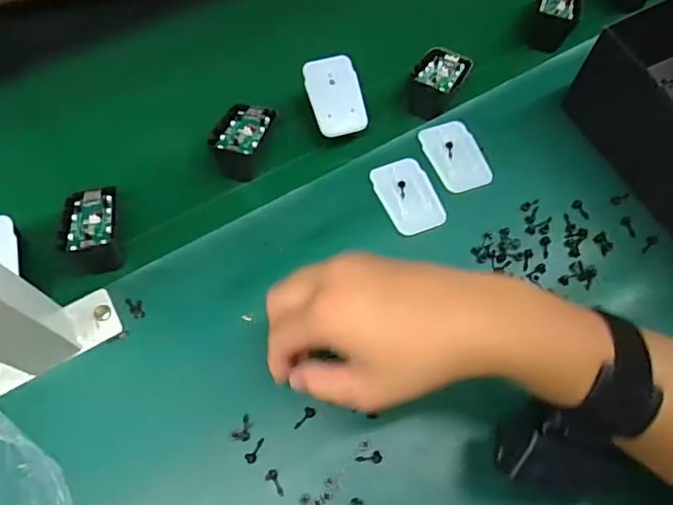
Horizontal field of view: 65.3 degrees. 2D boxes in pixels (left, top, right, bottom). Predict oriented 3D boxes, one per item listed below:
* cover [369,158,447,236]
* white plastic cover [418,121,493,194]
[{"bbox_3d":[0.060,-0.048,0.435,0.046,0.005,0.071,-19,66,-11],"label":"cover"},{"bbox_3d":[0.103,-0.085,0.454,0.045,0.006,0.072,-17,66,-10],"label":"white plastic cover"}]

